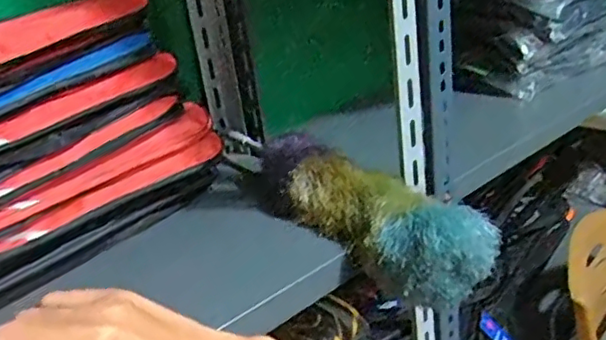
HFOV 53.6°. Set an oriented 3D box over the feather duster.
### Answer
[{"bbox_3d":[0.058,0.042,0.722,0.110,0.104,0.347,-20,26,-29],"label":"feather duster"}]

